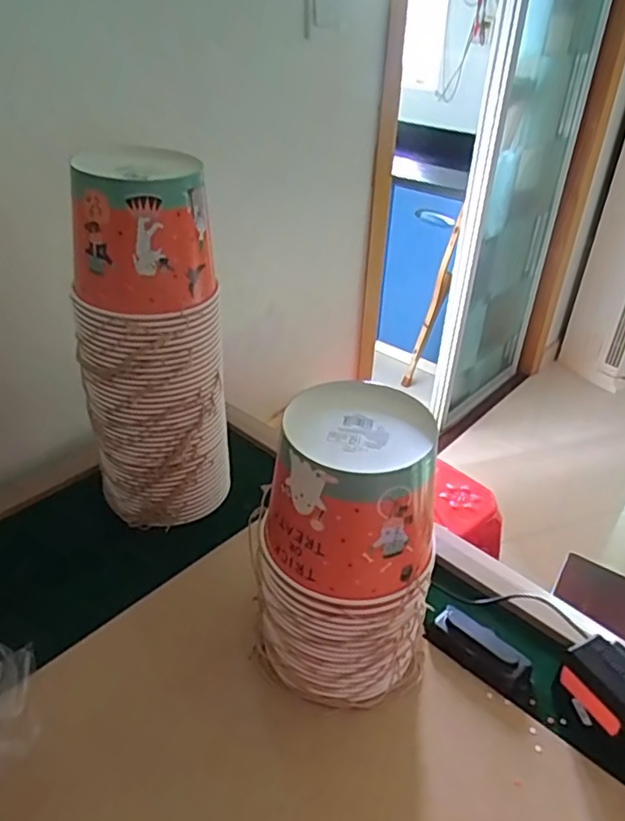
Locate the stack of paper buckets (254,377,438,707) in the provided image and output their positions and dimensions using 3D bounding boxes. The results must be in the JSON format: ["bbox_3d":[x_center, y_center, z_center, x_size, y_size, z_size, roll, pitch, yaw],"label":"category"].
[{"bbox_3d":[0.034,0.140,0.581,0.148,0.291,0.145,-20,40,-30],"label":"stack of paper buckets"}]

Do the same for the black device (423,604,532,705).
[{"bbox_3d":[0.181,0.256,0.656,0.111,0.024,0.054,28,40,30],"label":"black device"}]

